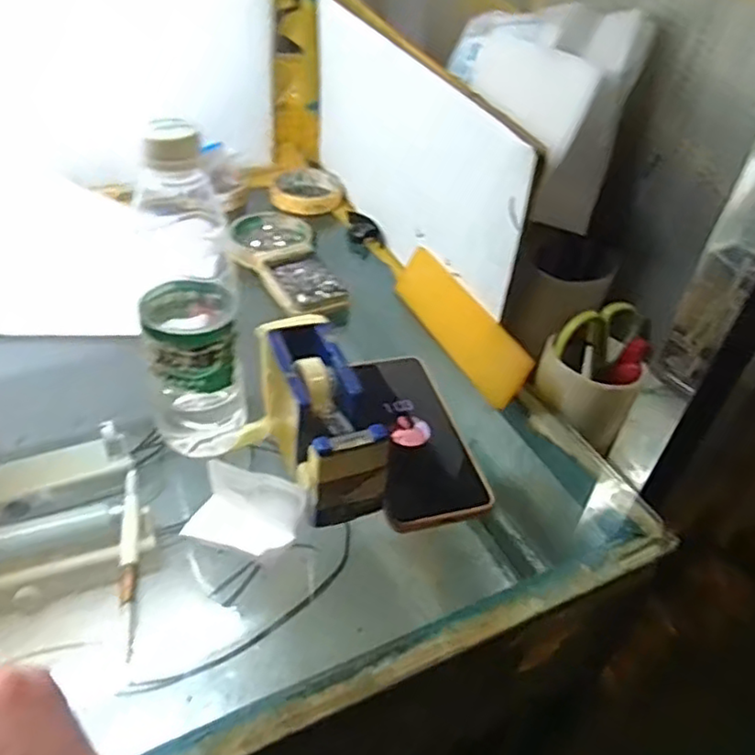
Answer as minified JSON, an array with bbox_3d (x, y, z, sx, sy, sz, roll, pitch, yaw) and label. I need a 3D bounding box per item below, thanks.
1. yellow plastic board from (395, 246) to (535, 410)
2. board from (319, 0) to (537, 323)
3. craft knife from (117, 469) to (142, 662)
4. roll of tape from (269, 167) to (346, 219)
[{"bbox_3d":[0.071,-0.049,0.574,0.006,0.051,0.185,18,26,-43],"label":"yellow plastic board"},{"bbox_3d":[0.020,-0.218,0.637,0.018,0.179,0.410,-13,43,-20],"label":"board"},{"bbox_3d":[-0.149,0.106,0.390,0.011,0.007,0.127,-6,41,-12],"label":"craft knife"},{"bbox_3d":[-0.085,-0.225,0.782,0.084,0.022,0.096,1,40,-5],"label":"roll of tape"}]

